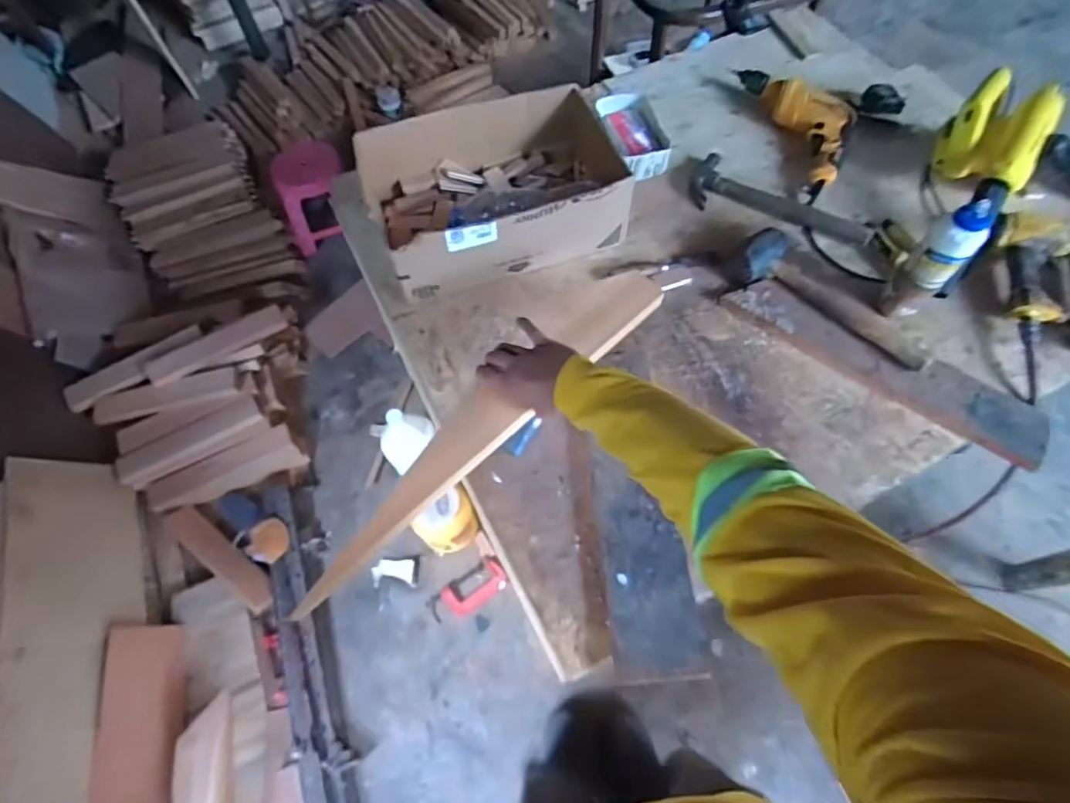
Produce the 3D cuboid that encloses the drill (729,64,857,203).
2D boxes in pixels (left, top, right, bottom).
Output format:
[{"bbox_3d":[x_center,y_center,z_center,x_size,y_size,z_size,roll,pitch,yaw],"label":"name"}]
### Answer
[{"bbox_3d":[0.528,-0.561,1.063,0.143,0.071,0.372,-13,61,-3],"label":"drill"}]

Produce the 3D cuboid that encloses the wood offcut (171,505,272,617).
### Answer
[{"bbox_3d":[-0.875,0.434,1.528,0.431,0.038,0.094,30,68,19],"label":"wood offcut"}]

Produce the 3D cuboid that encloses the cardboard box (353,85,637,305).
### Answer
[{"bbox_3d":[-0.070,-0.353,0.927,0.399,0.136,0.295,-17,62,-5],"label":"cardboard box"}]

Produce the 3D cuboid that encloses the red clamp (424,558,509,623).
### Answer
[{"bbox_3d":[-0.180,0.516,1.478,0.222,0.033,0.100,-32,64,-13],"label":"red clamp"}]

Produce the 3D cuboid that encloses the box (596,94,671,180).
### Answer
[{"bbox_3d":[0.184,-0.498,1.010,0.100,0.047,0.177,-16,62,-5],"label":"box"}]

